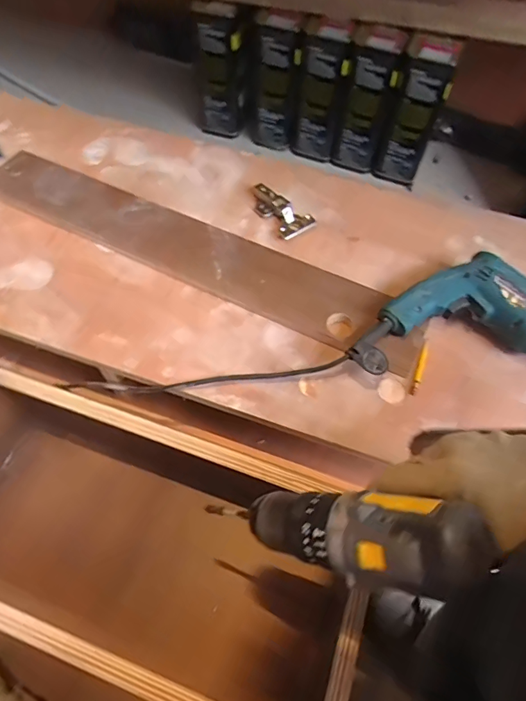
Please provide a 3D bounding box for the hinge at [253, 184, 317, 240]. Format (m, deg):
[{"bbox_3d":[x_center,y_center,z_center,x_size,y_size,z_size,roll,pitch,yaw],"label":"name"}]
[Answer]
[{"bbox_3d":[0.025,-0.230,0.720,0.062,0.026,0.120,-33,65,-18],"label":"hinge"}]

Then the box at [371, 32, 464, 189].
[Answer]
[{"bbox_3d":[0.291,-0.459,0.868,0.092,0.248,0.088,17,60,8],"label":"box"}]

